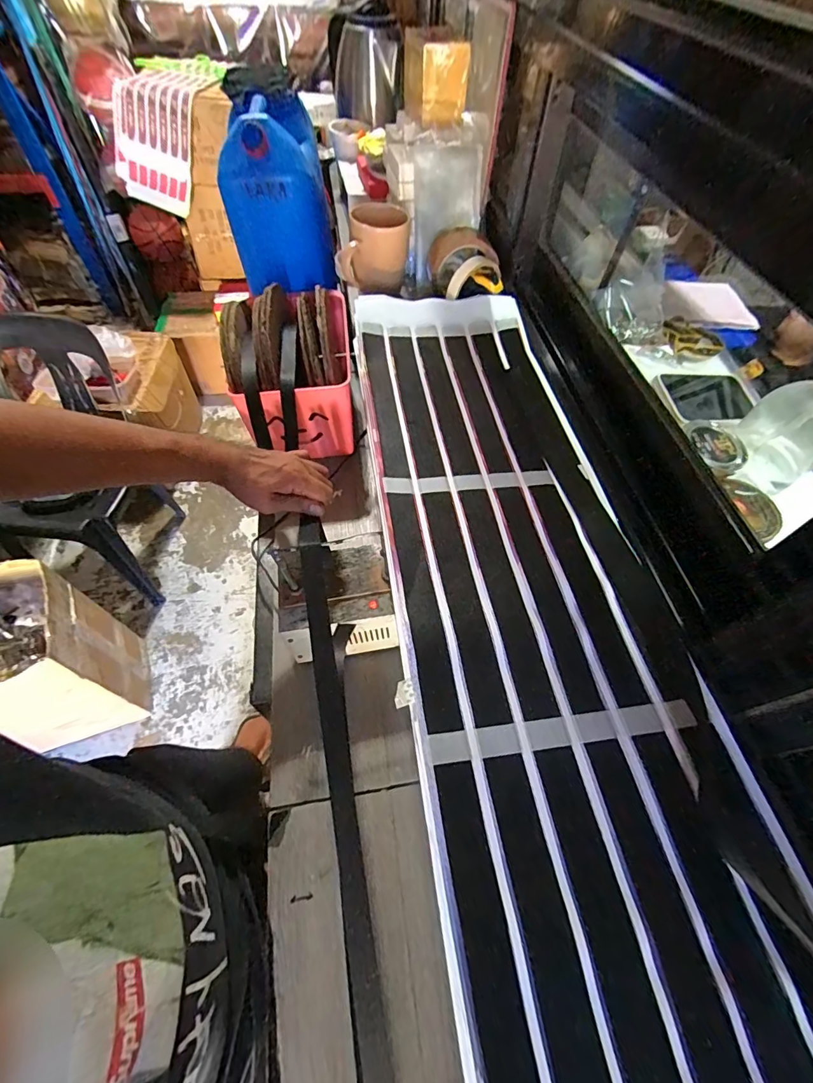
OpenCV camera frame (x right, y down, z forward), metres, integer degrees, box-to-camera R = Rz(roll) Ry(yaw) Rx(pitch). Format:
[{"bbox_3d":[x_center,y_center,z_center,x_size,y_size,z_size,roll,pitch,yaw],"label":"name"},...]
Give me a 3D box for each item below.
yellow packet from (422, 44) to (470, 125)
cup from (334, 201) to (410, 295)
[{"bbox_3d":[0.050,-0.598,0.577,0.059,0.072,0.012,0,57,-3],"label":"yellow packet"},{"bbox_3d":[-0.045,-0.400,0.616,0.092,0.096,0.082,3,57,-1],"label":"cup"}]

